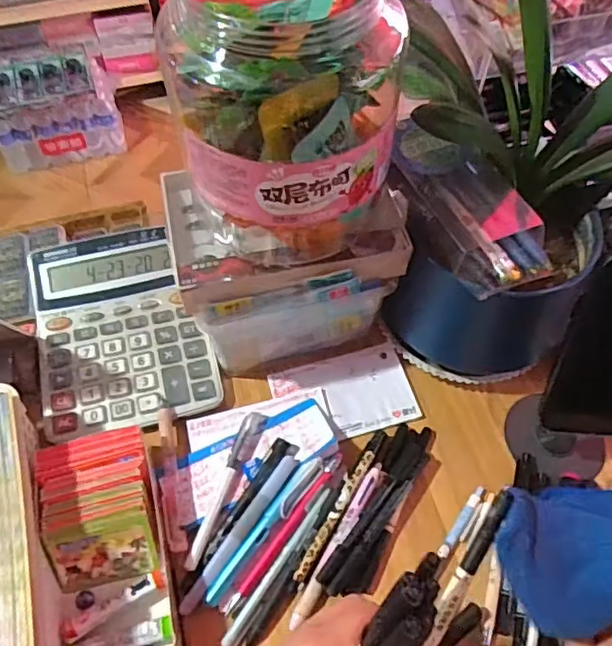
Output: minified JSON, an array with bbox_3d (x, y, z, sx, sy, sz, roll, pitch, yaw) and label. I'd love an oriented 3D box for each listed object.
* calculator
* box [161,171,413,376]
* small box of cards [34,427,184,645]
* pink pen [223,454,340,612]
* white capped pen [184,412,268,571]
[{"bbox_3d":[-0.175,0.003,0.554,0.152,0.037,0.191,-12,58,-9],"label":"calculator"},{"bbox_3d":[-0.018,-0.051,0.532,0.185,0.142,0.127,-12,58,-9],"label":"box"},{"bbox_3d":[-0.151,0.174,0.450,0.088,0.057,0.168,-12,58,-9],"label":"small box of cards"},{"bbox_3d":[-0.015,0.167,0.472,0.012,0.012,0.146,32,62,18],"label":"pink pen"},{"bbox_3d":[-0.067,0.133,0.487,0.018,0.012,0.138,18,58,10],"label":"white capped pen"}]

